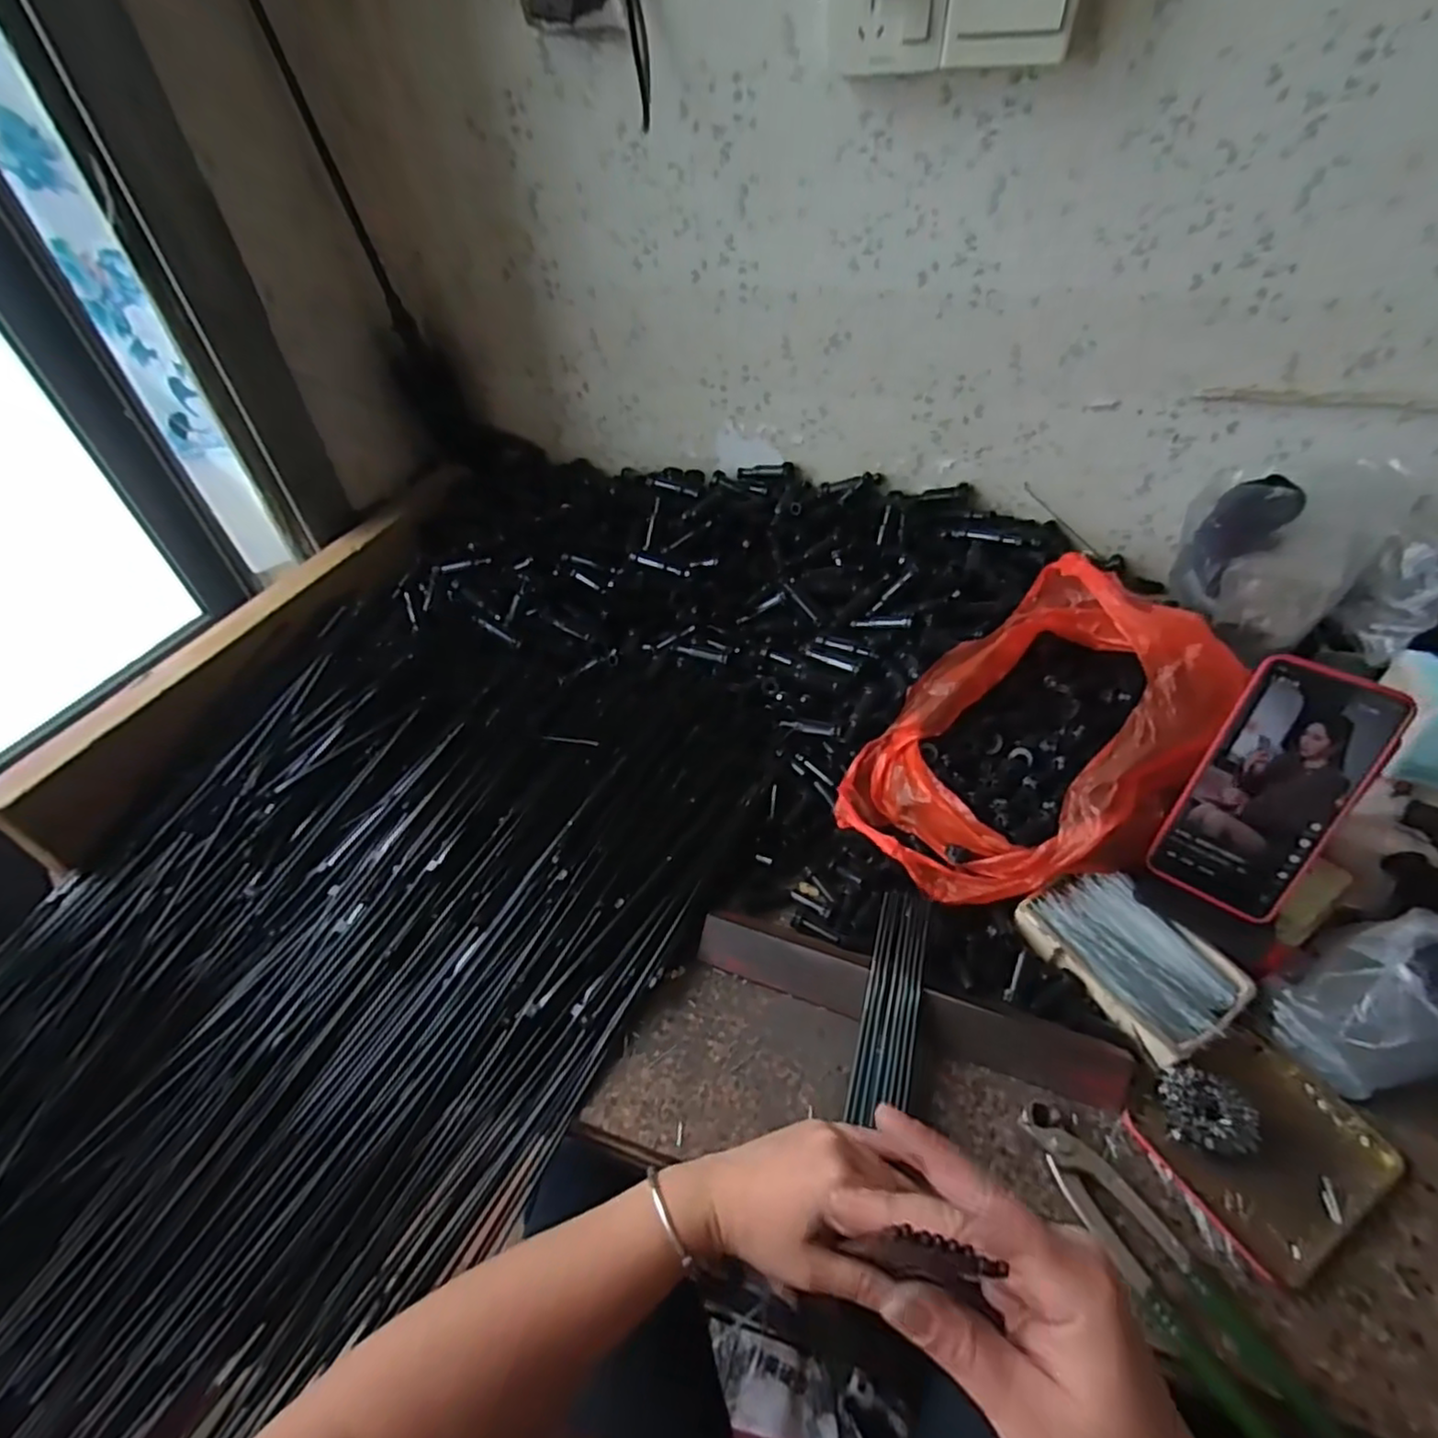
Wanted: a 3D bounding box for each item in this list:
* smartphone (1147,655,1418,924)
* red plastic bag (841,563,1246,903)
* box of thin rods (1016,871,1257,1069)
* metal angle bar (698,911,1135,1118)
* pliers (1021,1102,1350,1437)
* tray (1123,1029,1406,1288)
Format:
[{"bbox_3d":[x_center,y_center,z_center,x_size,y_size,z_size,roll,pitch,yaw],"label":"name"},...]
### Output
[{"bbox_3d":[0.352,0.046,0.433,0.078,0.162,0.010,28,22,28],"label":"smartphone"},{"bbox_3d":[0.245,0.011,0.518,0.268,0.145,0.193,-31,51,-24],"label":"red plastic bag"},{"bbox_3d":[0.281,0.164,0.469,0.082,0.030,0.124,-29,50,-22],"label":"box of thin rods"},{"bbox_3d":[0.123,0.196,0.467,0.285,0.023,0.039,14,48,18],"label":"metal angle bar"},{"bbox_3d":[0.243,0.299,0.356,0.043,0.016,0.196,-24,48,-18],"label":"pliers"},{"bbox_3d":[0.322,0.247,0.404,0.122,0.015,0.104,-24,48,-19],"label":"tray"}]

